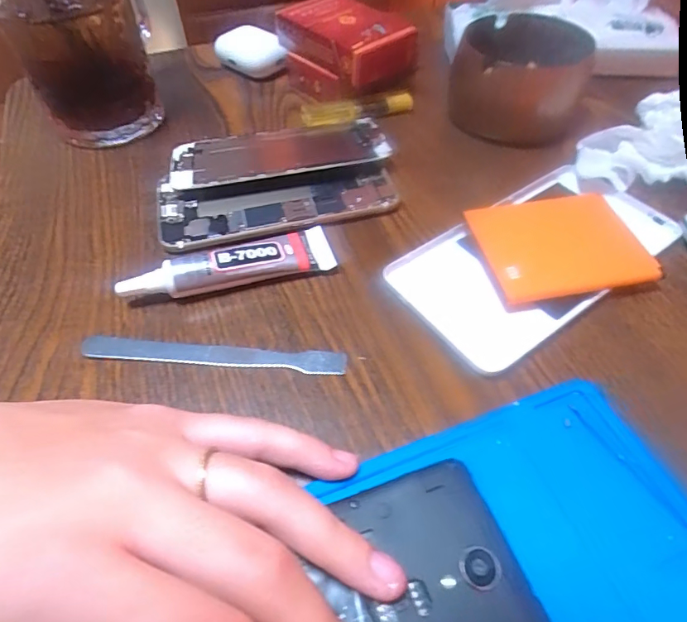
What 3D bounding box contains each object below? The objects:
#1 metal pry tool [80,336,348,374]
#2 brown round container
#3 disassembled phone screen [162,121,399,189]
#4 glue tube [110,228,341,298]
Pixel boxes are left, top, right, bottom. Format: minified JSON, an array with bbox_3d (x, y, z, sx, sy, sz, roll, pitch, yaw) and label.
[{"bbox_3d":[-0.060,0.020,0.210,0.120,0.004,0.011,3,53,3],"label":"metal pry tool"},{"bbox_3d":[0.118,-0.168,0.319,0.081,0.051,0.100,8,54,7],"label":"brown round container"},{"bbox_3d":[-0.041,-0.103,0.296,0.136,0.009,0.060,-14,54,-9],"label":"disassembled phone screen"},{"bbox_3d":[-0.058,-0.024,0.235,0.103,0.017,0.025,-13,54,-8],"label":"glue tube"}]

